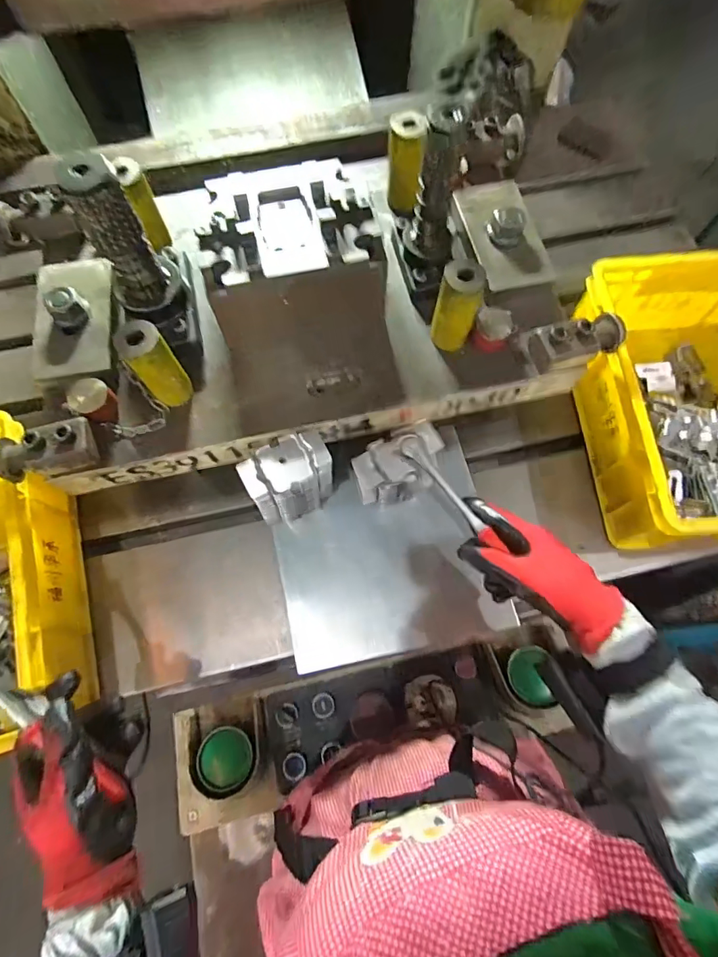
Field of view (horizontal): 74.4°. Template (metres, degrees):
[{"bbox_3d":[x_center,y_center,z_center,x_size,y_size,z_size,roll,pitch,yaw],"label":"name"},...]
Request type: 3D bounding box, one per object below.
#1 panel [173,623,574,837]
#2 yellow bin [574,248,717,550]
[{"bbox_3d":[0.028,0.325,0.648,0.540,0.091,0.140,-13,70,-5],"label":"panel"},{"bbox_3d":[0.419,-0.090,0.582,0.256,0.145,0.336,-6,70,-2],"label":"yellow bin"}]

